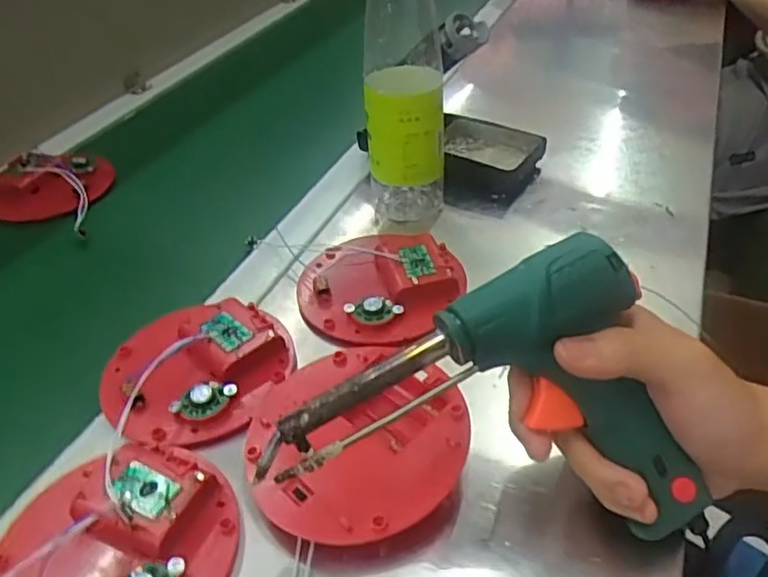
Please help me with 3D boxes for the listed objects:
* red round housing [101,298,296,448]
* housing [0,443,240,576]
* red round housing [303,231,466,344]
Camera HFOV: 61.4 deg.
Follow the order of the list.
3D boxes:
[{"bbox_3d":[-0.124,0.050,0.421,0.117,0.029,0.113,-3,39,2],"label":"red round housing"},{"bbox_3d":[-0.137,0.129,0.326,0.118,0.029,0.121,-3,39,2],"label":"housing"},{"bbox_3d":[-0.006,-0.003,0.471,0.107,0.032,0.116,-3,39,2],"label":"red round housing"}]

